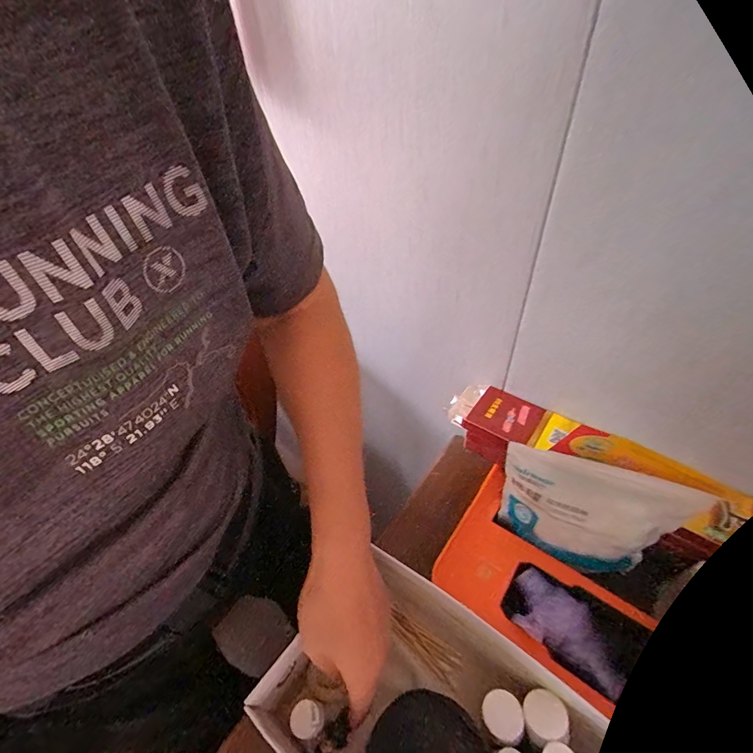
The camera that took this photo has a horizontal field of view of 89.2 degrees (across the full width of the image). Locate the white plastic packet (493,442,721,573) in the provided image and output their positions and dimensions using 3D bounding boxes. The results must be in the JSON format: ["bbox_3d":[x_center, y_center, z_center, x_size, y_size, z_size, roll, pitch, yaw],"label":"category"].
[{"bbox_3d":[0.194,0.129,0.360,0.149,0.145,0.026,17,48,21],"label":"white plastic packet"}]

